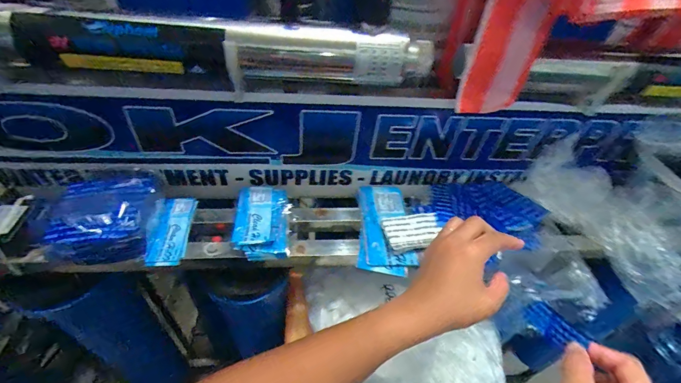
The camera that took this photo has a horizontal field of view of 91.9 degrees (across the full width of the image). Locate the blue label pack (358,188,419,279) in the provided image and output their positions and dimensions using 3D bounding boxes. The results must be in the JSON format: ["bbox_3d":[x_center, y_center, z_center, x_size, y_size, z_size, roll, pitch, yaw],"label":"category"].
[{"bbox_3d":[0.062,0.046,0.455,0.073,0.013,0.142,6,45,-1],"label":"blue label pack"}]

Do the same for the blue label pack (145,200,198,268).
[{"bbox_3d":[-0.215,0.045,0.416,0.048,0.015,0.099,9,48,-19],"label":"blue label pack"}]

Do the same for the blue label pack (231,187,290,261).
[{"bbox_3d":[-0.104,0.037,0.432,0.069,0.025,0.109,-4,46,-11],"label":"blue label pack"}]

